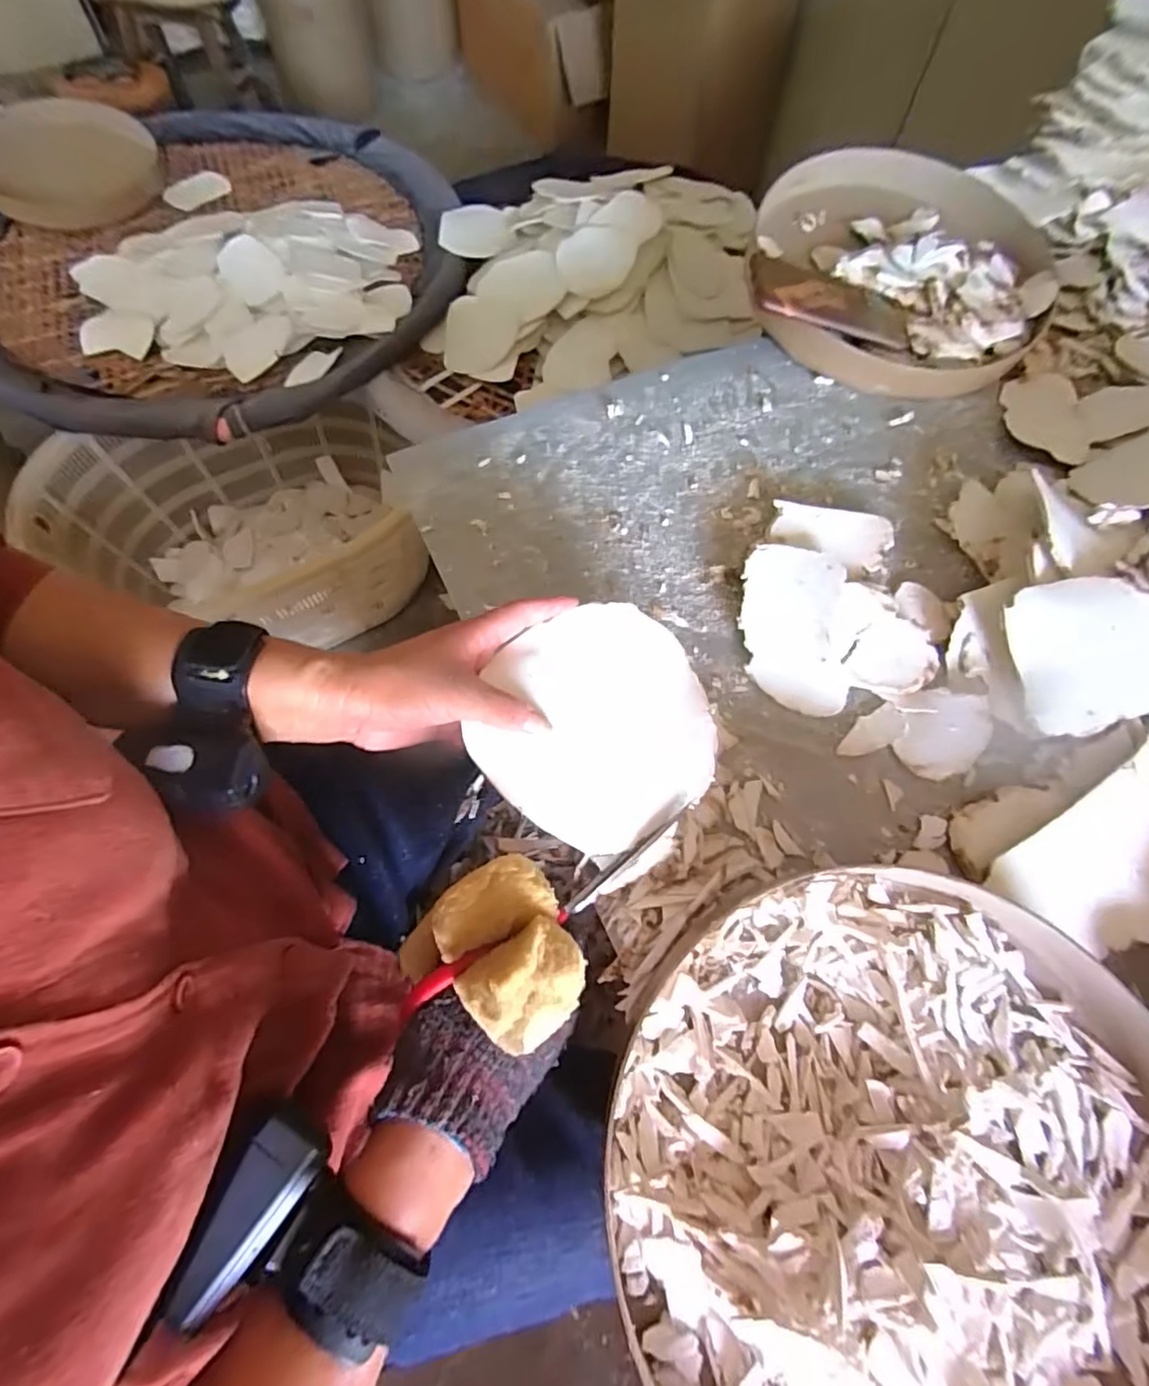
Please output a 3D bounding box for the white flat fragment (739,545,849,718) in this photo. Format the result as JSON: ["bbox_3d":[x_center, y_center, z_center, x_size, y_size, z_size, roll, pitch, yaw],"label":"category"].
[{"bbox_3d":[0.163,-0.050,0.442,0.072,0.026,0.125,5,65,0],"label":"white flat fragment"}]

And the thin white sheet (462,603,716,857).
[{"bbox_3d":[0.015,0.017,0.357,0.143,0.016,0.139,-34,79,-17],"label":"thin white sheet"}]

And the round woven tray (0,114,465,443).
[{"bbox_3d":[-0.650,-0.804,1.055,0.945,0.104,0.862,1,65,-1],"label":"round woven tray"}]

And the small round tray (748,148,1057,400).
[{"bbox_3d":[0.339,-0.432,0.610,0.300,0.077,0.295,1,65,-1],"label":"small round tray"}]

